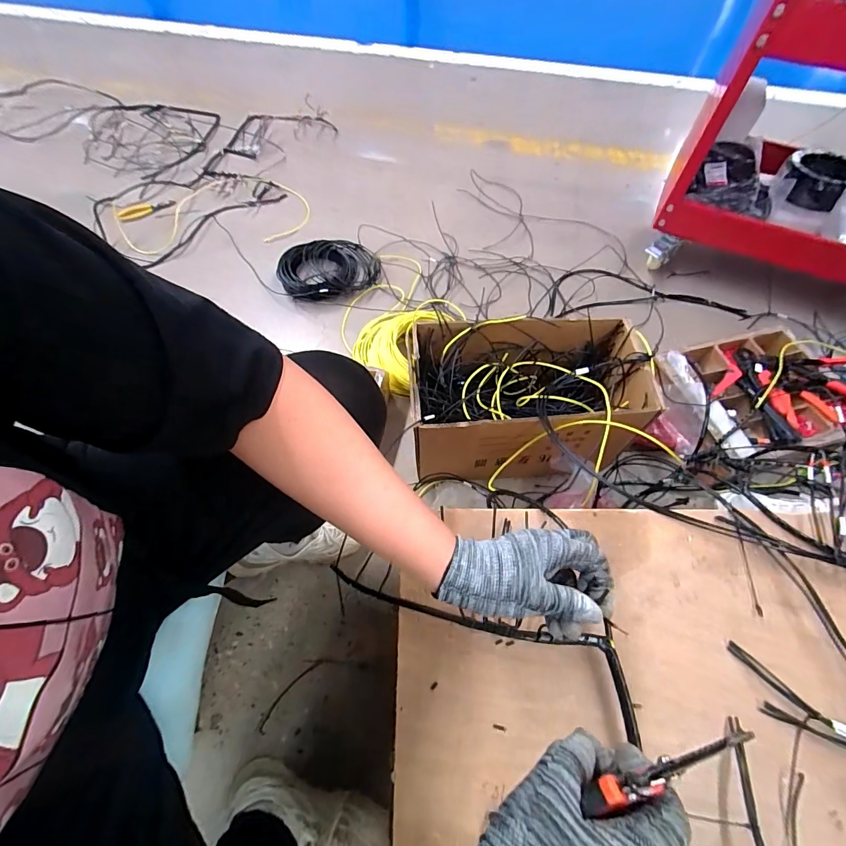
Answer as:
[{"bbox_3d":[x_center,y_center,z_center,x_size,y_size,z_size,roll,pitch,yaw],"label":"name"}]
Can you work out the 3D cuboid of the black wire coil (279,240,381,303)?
[{"bbox_3d":[-0.253,-0.416,1.100,0.263,0.041,0.199,-7,62,-3],"label":"black wire coil"}]

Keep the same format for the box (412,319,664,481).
[{"bbox_3d":[0.182,-0.038,0.775,0.391,0.222,0.228,-5,61,-2],"label":"box"}]

